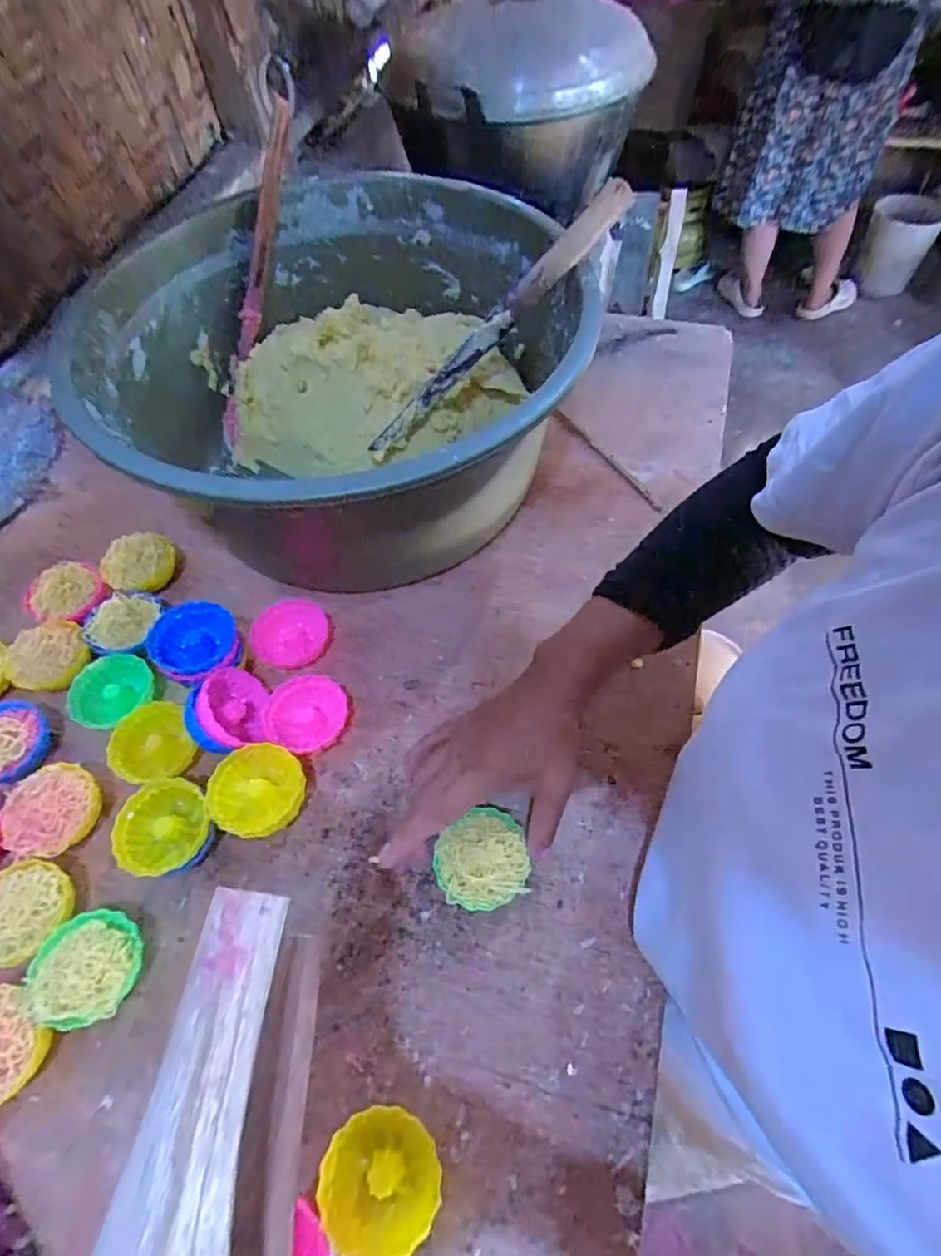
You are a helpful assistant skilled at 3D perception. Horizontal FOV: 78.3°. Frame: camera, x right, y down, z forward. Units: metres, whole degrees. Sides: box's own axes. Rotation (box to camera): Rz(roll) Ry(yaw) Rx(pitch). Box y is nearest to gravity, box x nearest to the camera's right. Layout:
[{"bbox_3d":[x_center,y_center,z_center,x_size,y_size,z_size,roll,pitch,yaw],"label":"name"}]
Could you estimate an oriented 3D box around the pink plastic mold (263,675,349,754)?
[{"bbox_3d":[-0.128,0.068,0.454,0.061,0.018,0.058,-6,59,-3],"label":"pink plastic mold"}]

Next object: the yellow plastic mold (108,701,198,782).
[{"bbox_3d":[-0.239,0.088,0.430,0.055,0.026,0.055,8,62,-15],"label":"yellow plastic mold"}]

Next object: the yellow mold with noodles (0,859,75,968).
[{"bbox_3d":[-0.291,0.186,0.377,0.057,0.030,0.060,0,59,1],"label":"yellow mold with noodles"}]

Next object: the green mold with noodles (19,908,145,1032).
[{"bbox_3d":[-0.236,0.209,0.359,0.060,0.038,0.061,0,59,1],"label":"green mold with noodles"}]

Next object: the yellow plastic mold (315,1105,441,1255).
[{"bbox_3d":[-0.048,0.295,0.310,0.059,0.023,0.058,-19,60,-10],"label":"yellow plastic mold"}]

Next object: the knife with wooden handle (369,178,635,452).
[{"bbox_3d":[0.018,-0.247,0.476,0.273,0.033,0.023,-41,61,16],"label":"knife with wooden handle"}]

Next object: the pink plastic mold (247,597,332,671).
[{"bbox_3d":[-0.150,0.004,0.480,0.061,0.015,0.061,-4,65,-17],"label":"pink plastic mold"}]

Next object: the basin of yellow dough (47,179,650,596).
[{"bbox_3d":[-0.105,-0.212,0.521,0.378,0.192,0.396,0,59,1],"label":"basin of yellow dough"}]

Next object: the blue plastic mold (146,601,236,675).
[{"bbox_3d":[-0.214,0.009,0.445,0.057,0.020,0.057,5,76,-22],"label":"blue plastic mold"}]

